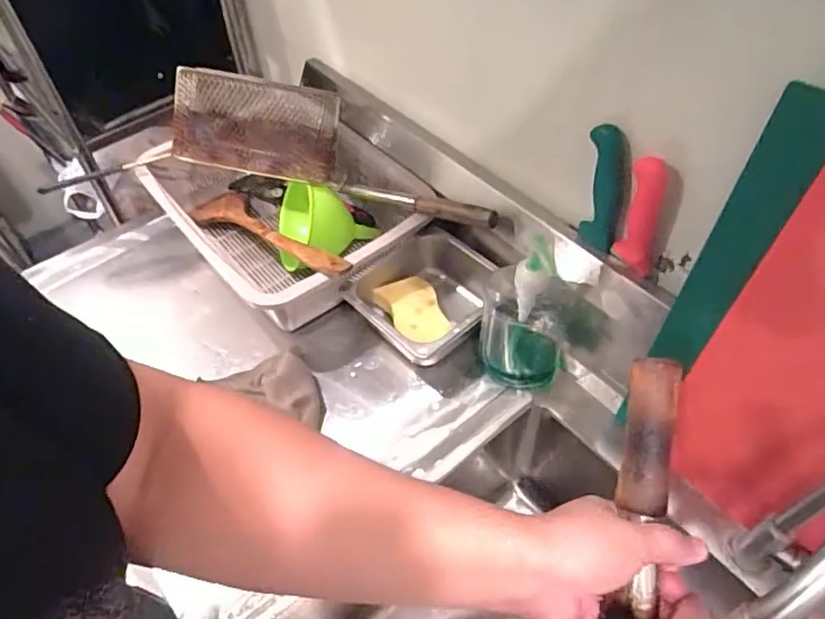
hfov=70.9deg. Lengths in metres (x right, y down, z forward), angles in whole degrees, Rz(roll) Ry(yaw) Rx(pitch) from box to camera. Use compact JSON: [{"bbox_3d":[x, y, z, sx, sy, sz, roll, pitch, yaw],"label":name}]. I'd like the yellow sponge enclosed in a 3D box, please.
[{"bbox_3d":[0.002,0.001,0.749,0.066,0.030,0.107,-27,54,-19],"label":"yellow sponge"}]

